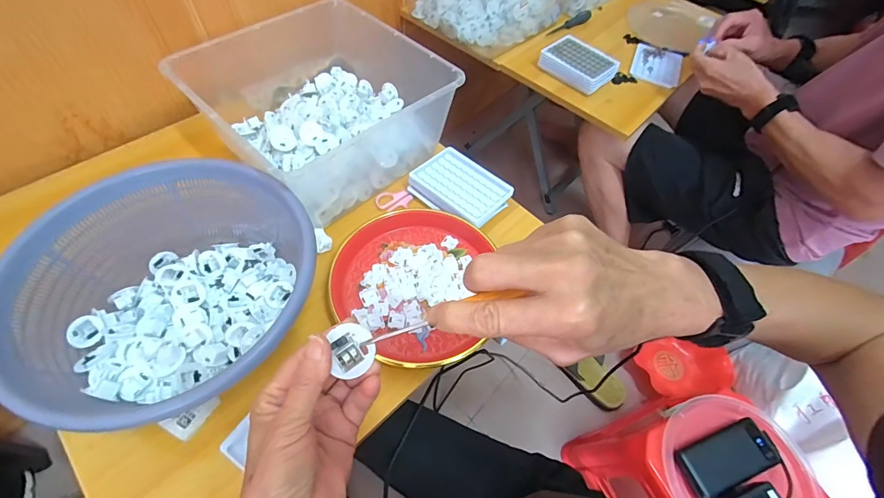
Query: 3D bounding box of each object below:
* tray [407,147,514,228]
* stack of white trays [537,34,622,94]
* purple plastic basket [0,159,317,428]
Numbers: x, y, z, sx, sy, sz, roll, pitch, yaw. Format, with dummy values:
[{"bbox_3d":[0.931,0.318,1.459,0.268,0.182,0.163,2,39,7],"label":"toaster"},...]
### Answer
[{"bbox_3d":[0.029,-0.094,0.602,0.135,0.022,0.105,36,62,17],"label":"tray"},{"bbox_3d":[0.279,-0.375,0.799,0.137,0.033,0.102,40,63,19],"label":"stack of white trays"},{"bbox_3d":[-0.289,0.042,0.434,0.274,0.103,0.282,31,61,15],"label":"purple plastic basket"}]

